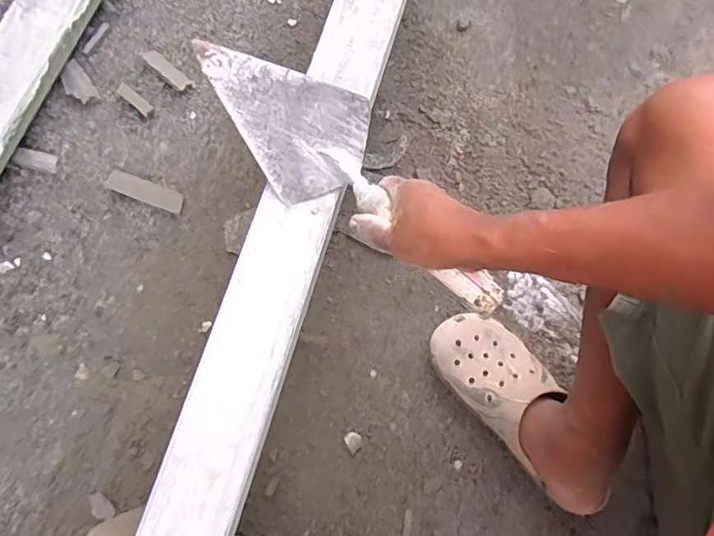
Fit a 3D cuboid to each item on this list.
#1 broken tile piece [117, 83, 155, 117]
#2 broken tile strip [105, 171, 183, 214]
[{"bbox_3d":[-0.328,-0.249,0.779,0.057,0.007,0.020,41,77,-5],"label":"broken tile piece"},{"bbox_3d":[-0.296,-0.108,0.740,0.103,0.015,0.032,21,75,-9],"label":"broken tile strip"}]

